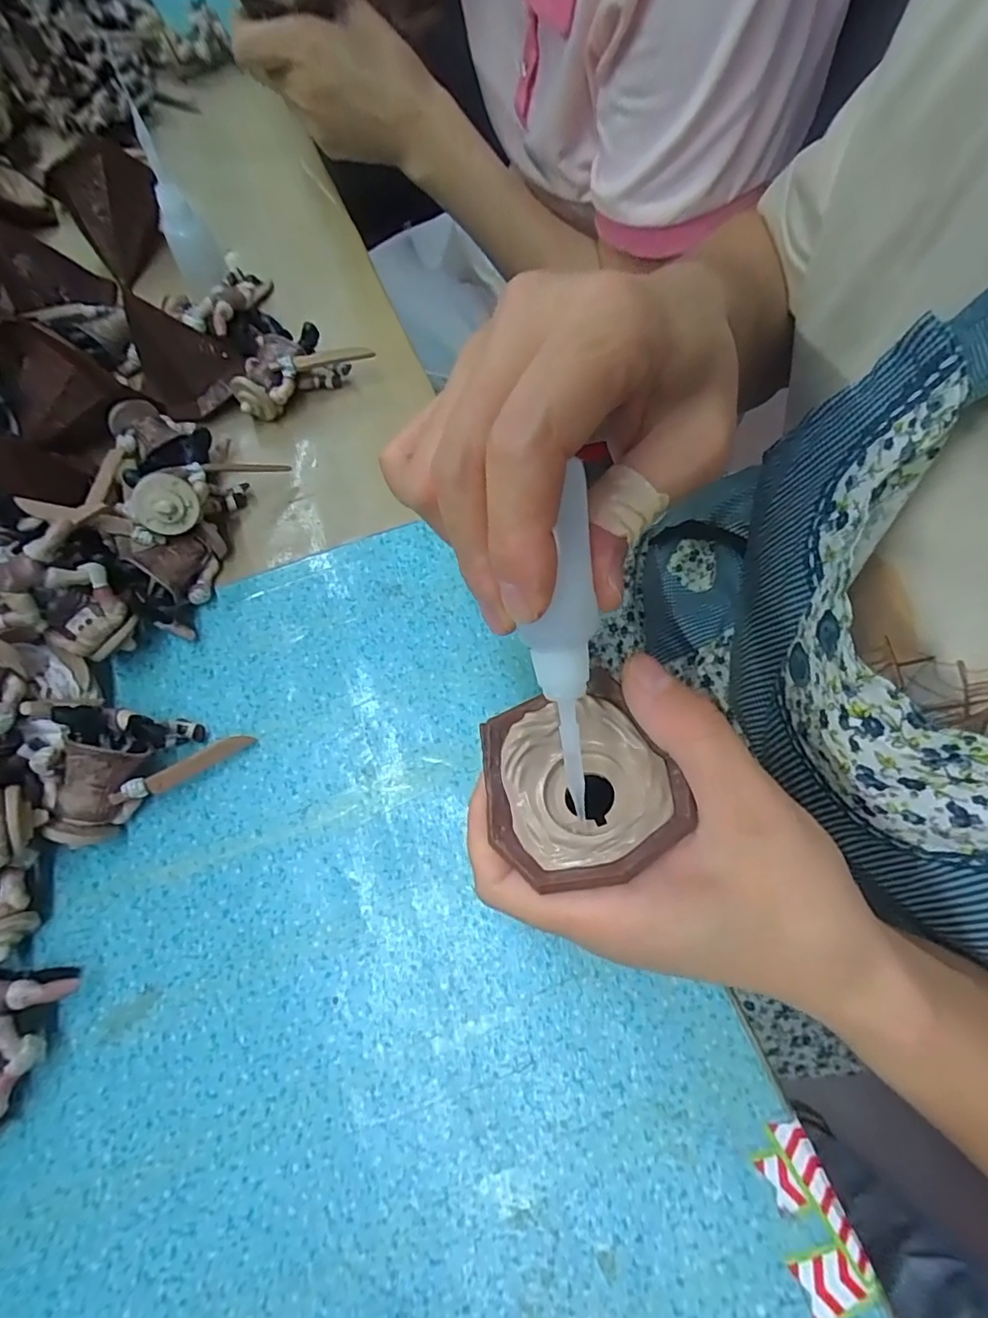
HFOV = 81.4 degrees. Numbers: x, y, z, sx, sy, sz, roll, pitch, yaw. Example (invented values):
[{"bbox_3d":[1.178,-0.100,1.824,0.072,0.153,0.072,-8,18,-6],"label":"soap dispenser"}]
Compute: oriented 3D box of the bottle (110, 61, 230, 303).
[{"bbox_3d":[-0.185,-0.264,0.322,0.027,0.088,0.024,-23,70,-7],"label":"bottle"}]

